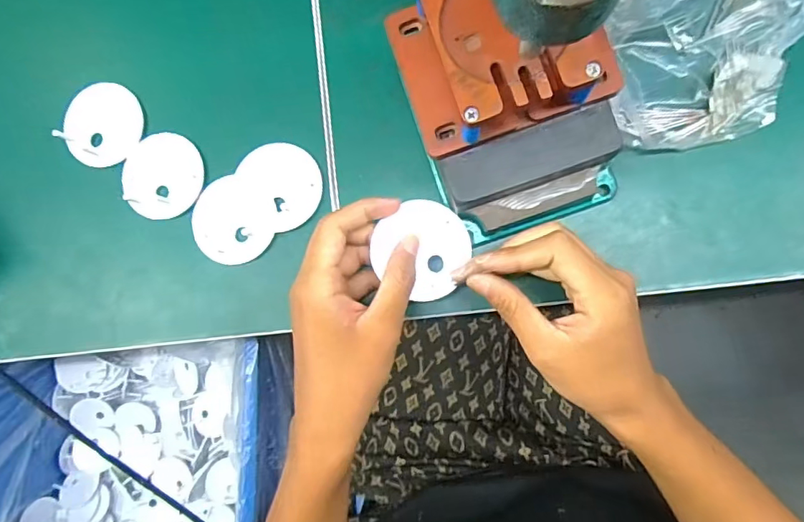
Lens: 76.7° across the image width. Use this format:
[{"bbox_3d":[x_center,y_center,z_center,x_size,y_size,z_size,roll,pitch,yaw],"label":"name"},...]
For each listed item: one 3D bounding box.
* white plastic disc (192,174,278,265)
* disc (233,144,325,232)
[{"bbox_3d":[-0.119,-0.029,0.360,0.059,0.008,0.060,0,93,3],"label":"white plastic disc"},{"bbox_3d":[-0.088,-0.052,0.360,0.060,0.004,0.060,0,94,1],"label":"disc"}]

